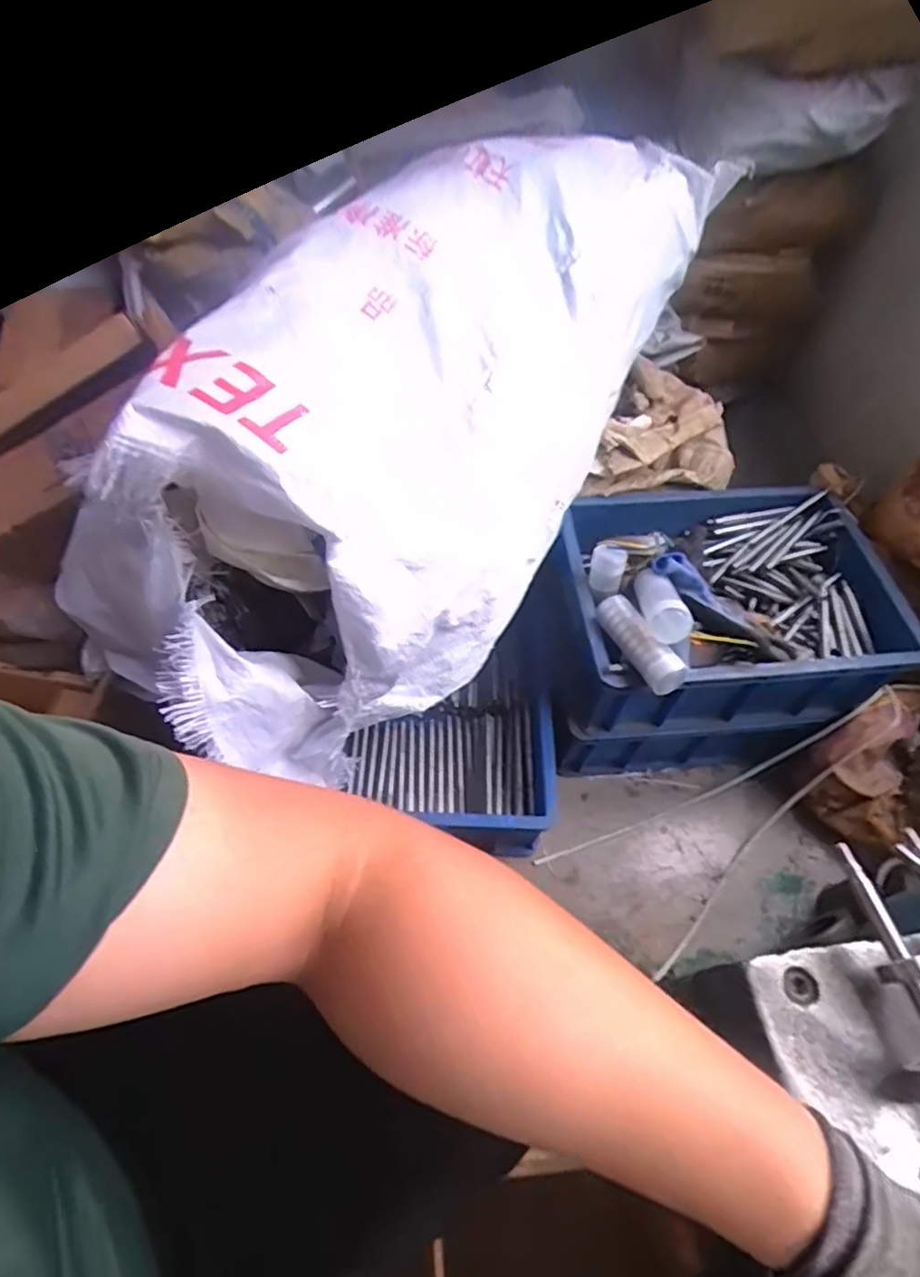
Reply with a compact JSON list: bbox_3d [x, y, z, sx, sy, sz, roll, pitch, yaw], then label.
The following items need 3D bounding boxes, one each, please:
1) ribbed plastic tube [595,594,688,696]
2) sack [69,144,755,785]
[{"bbox_3d":[0.198,0.002,0.675,0.038,0.036,0.123,-22,61,-17],"label":"ribbed plastic tube"},{"bbox_3d":[-0.026,-0.258,0.677,0.387,0.389,0.879,37,77,19],"label":"sack"}]

